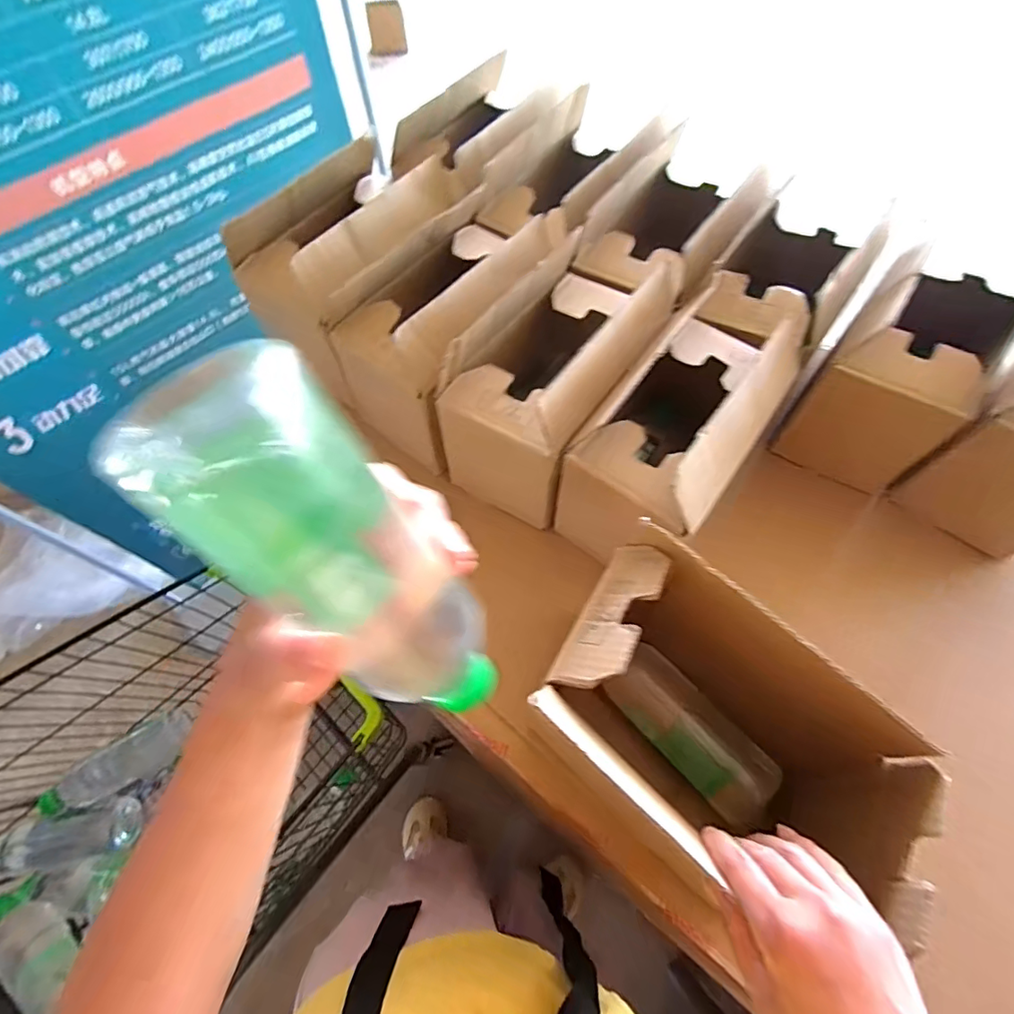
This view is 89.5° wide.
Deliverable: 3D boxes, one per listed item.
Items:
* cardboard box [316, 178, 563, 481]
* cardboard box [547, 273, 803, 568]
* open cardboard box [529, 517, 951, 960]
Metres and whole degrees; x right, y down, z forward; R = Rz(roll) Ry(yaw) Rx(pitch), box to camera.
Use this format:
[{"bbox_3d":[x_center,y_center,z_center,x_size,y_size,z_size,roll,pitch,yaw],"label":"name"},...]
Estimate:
[{"bbox_3d":[-0.063,-0.203,0.594,0.145,0.198,0.247,32,68,15],"label":"cardboard box"},{"bbox_3d":[0.170,-0.071,0.526,0.133,0.198,0.235,34,69,16],"label":"cardboard box"},{"bbox_3d":[0.146,0.165,0.403,0.229,0.223,0.165,36,69,17],"label":"open cardboard box"}]

